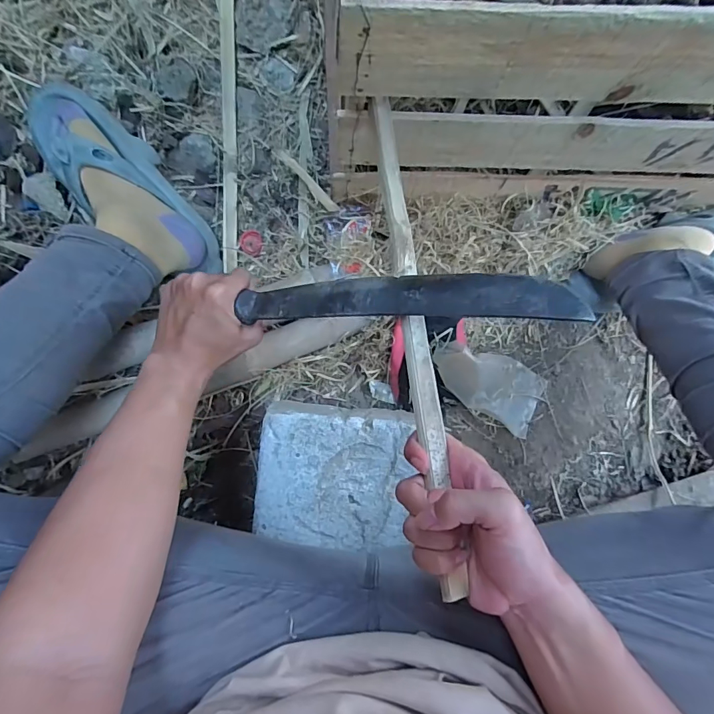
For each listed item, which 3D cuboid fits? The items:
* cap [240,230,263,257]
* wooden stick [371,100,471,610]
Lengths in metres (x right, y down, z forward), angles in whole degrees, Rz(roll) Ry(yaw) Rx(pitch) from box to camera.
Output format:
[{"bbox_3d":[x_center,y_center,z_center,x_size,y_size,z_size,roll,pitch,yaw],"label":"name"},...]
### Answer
[{"bbox_3d":[-0.152,-0.165,0.624,0.032,0.007,0.037,0,85,-1],"label":"cap"},{"bbox_3d":[0.046,-0.035,0.345,0.020,0.008,0.412,-6,76,-1],"label":"wooden stick"}]

